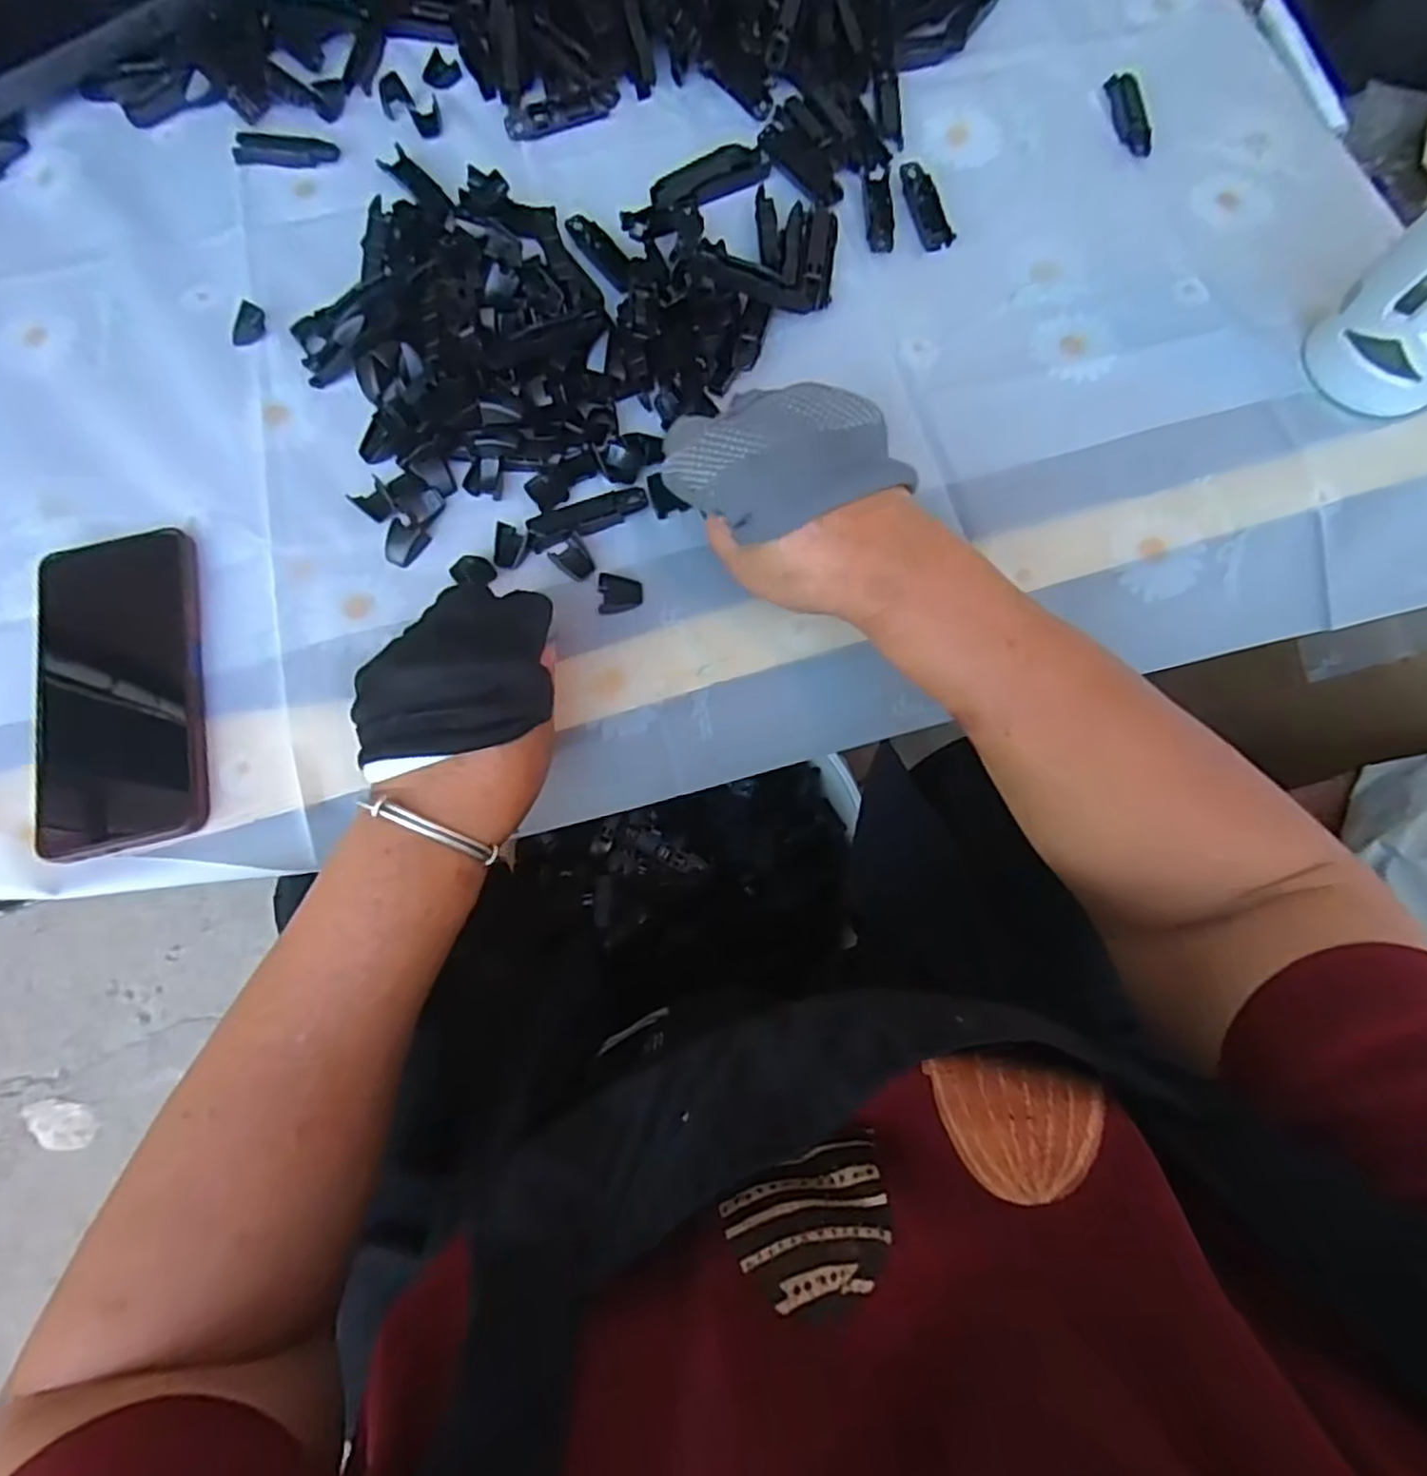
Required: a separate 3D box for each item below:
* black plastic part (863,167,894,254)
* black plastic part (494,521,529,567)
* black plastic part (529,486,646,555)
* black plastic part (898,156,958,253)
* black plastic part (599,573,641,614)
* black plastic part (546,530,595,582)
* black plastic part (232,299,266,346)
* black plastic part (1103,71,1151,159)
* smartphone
[{"bbox_3d":[0.099,-0.319,0.440,0.017,0.004,0.062,-1,75,2],"label":"black plastic part"},{"bbox_3d":[-0.108,-0.103,0.389,0.017,0.004,0.024,4,75,3],"label":"black plastic part"},{"bbox_3d":[-0.068,-0.120,0.393,0.064,0.004,0.020,-20,75,-4],"label":"black plastic part"},{"bbox_3d":[0.126,-0.322,0.440,0.019,0.006,0.067,-15,75,-2],"label":"black plastic part"},{"bbox_3d":[-0.049,-0.076,0.380,0.022,0.007,0.020,-4,75,1],"label":"black plastic part"},{"bbox_3d":[-0.074,-0.096,0.389,0.019,0.006,0.023,-42,77,-9],"label":"black plastic part"},{"bbox_3d":[-0.275,-0.245,0.431,0.020,0.010,0.022,-4,75,1],"label":"black plastic part"},{"bbox_3d":[0.255,-0.382,0.449,0.018,0.006,0.064,-4,75,1],"label":"black plastic part"},{"bbox_3d":[-0.304,-0.027,0.373,0.081,0.006,0.166,-12,75,-1],"label":"smartphone"}]

